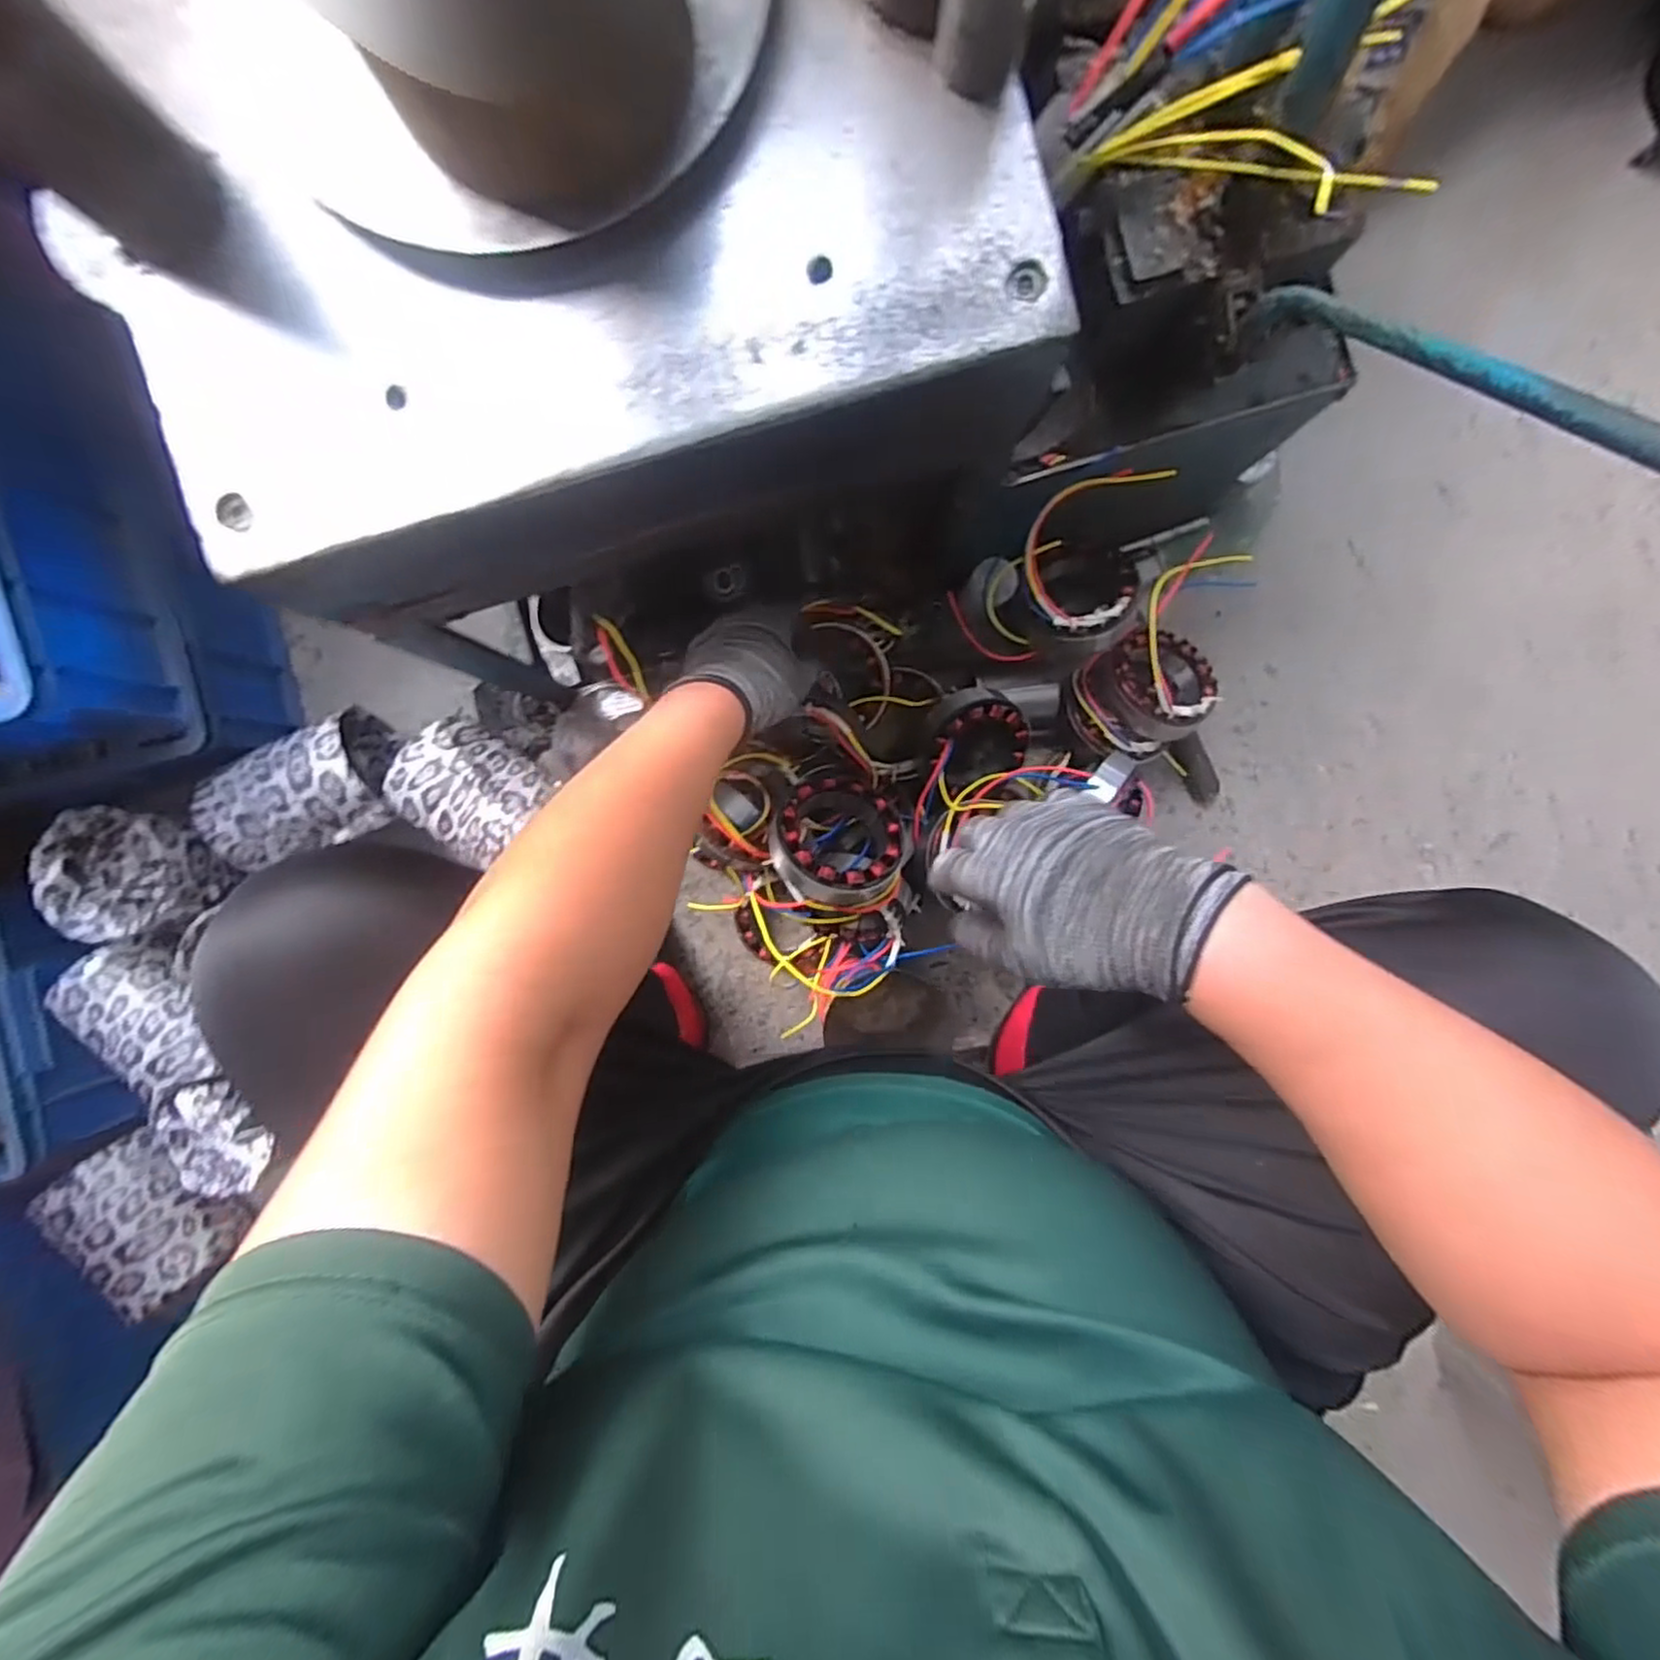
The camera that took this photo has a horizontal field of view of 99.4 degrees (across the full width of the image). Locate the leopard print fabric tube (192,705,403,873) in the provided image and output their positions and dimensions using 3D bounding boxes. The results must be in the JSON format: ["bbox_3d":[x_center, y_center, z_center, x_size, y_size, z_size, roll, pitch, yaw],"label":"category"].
[{"bbox_3d":[-0.545,-0.039,0.747,0.161,0.116,0.124,-21,92,0],"label":"leopard print fabric tube"}]

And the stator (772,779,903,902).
[{"bbox_3d":[0.007,0.013,0.631,0.121,0.056,0.119,44,59,11],"label":"stator"}]

